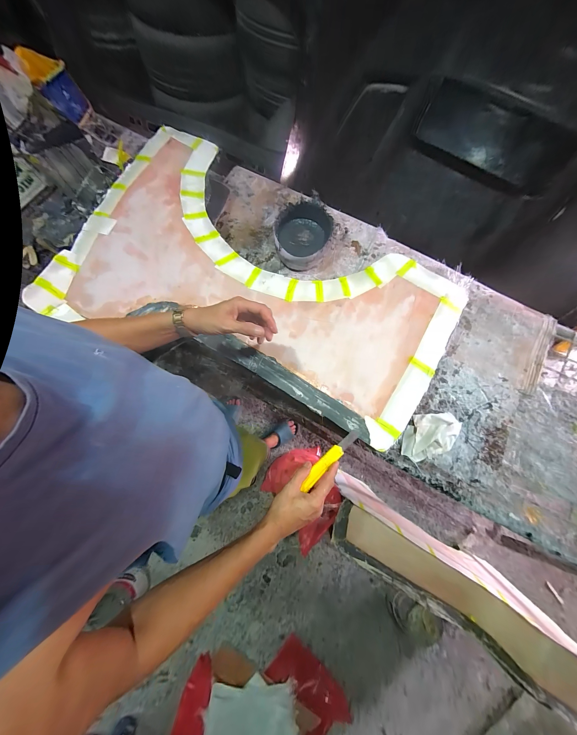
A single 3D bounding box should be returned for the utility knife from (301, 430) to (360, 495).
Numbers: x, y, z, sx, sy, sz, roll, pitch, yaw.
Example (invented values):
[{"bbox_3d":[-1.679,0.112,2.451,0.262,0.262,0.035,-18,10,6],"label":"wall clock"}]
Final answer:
[{"bbox_3d":[0.080,0.171,0.465,0.144,0.011,0.021,-39,81,-17],"label":"utility knife"}]

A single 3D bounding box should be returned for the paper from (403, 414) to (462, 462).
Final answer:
[{"bbox_3d":[0.385,0.186,0.661,0.153,0.030,0.118,0,78,-1],"label":"paper"}]

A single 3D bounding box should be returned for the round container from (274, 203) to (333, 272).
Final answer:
[{"bbox_3d":[0.042,-0.396,0.762,0.166,0.102,0.166,0,78,-1],"label":"round container"}]

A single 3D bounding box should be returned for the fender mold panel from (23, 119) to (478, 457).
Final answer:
[{"bbox_3d":[-0.089,-0.196,0.585,0.934,0.032,0.557,29,79,5],"label":"fender mold panel"}]

